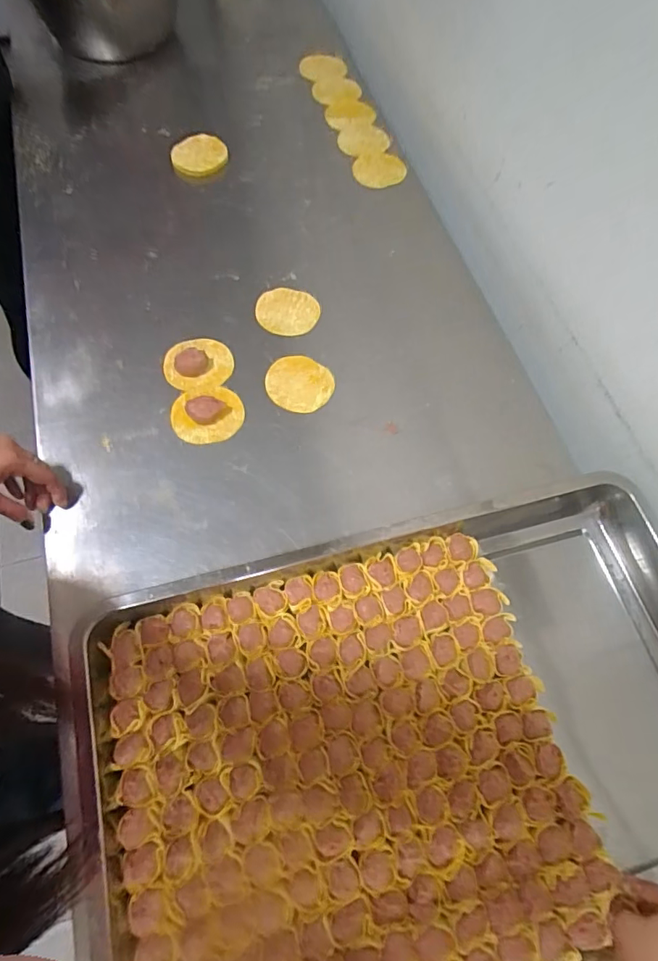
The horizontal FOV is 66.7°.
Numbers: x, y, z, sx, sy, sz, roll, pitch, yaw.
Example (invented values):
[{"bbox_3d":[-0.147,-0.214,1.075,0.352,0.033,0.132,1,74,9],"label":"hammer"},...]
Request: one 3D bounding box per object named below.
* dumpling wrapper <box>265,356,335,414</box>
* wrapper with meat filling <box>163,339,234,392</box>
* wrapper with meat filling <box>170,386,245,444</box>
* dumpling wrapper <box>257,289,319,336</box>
[{"bbox_3d":[-0.037,-0.121,0.629,0.079,0.010,0.075,2,75,-8],"label":"dumpling wrapper"},{"bbox_3d":[-0.165,-0.149,0.627,0.084,0.021,0.072,-9,66,-7],"label":"wrapper with meat filling"},{"bbox_3d":[-0.147,-0.084,0.601,0.085,0.028,0.073,-11,67,-8],"label":"wrapper with meat filling"},{"bbox_3d":[-0.055,-0.230,0.680,0.083,0.010,0.075,7,70,1],"label":"dumpling wrapper"}]

